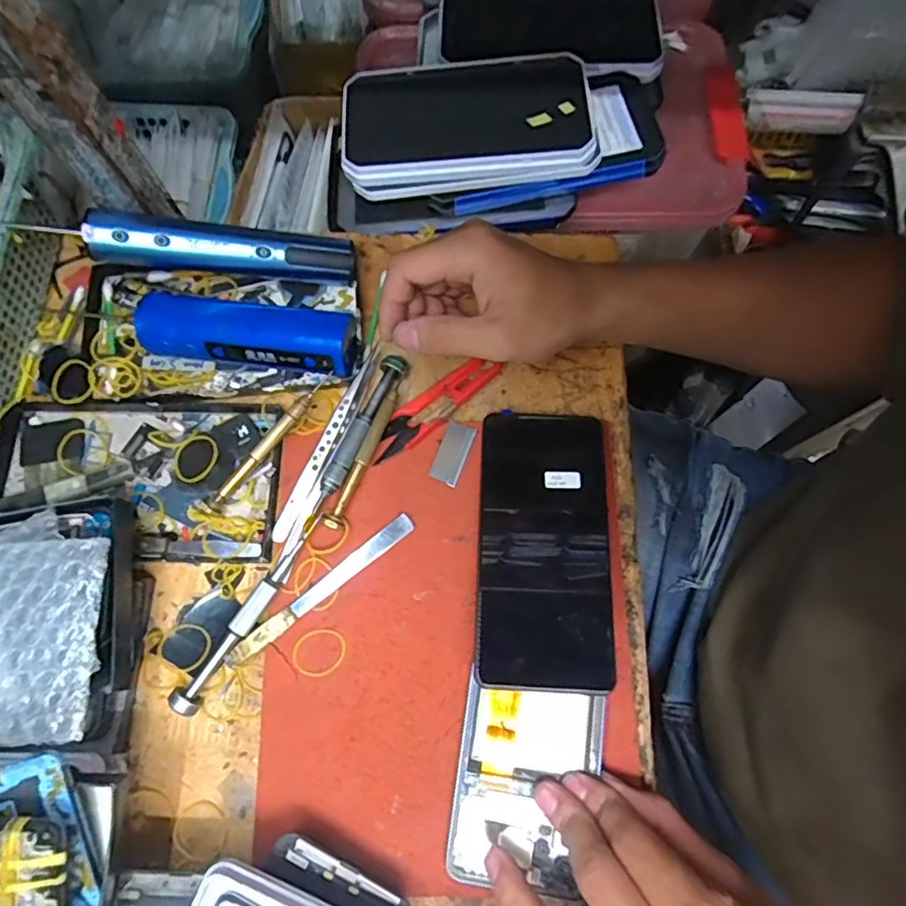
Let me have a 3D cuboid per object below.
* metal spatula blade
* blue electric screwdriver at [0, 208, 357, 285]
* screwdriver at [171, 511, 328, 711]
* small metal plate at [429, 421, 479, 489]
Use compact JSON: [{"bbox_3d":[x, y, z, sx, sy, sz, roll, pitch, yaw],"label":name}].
[{"bbox_3d":[-0.075,0.079,0.335,0.126,0.004,0.012,-38,77,-10],"label":"metal spatula blade"},{"bbox_3d":[-0.161,-0.130,0.359,0.195,0.022,0.032,1,72,-16],"label":"blue electric screwdriver"},{"bbox_3d":[-0.114,0.088,0.331,0.013,0.013,0.126,31,76,9],"label":"screwdriver"},{"bbox_3d":[0.000,0.000,0.359,0.019,0.006,0.039,20,74,6],"label":"small metal plate"}]

